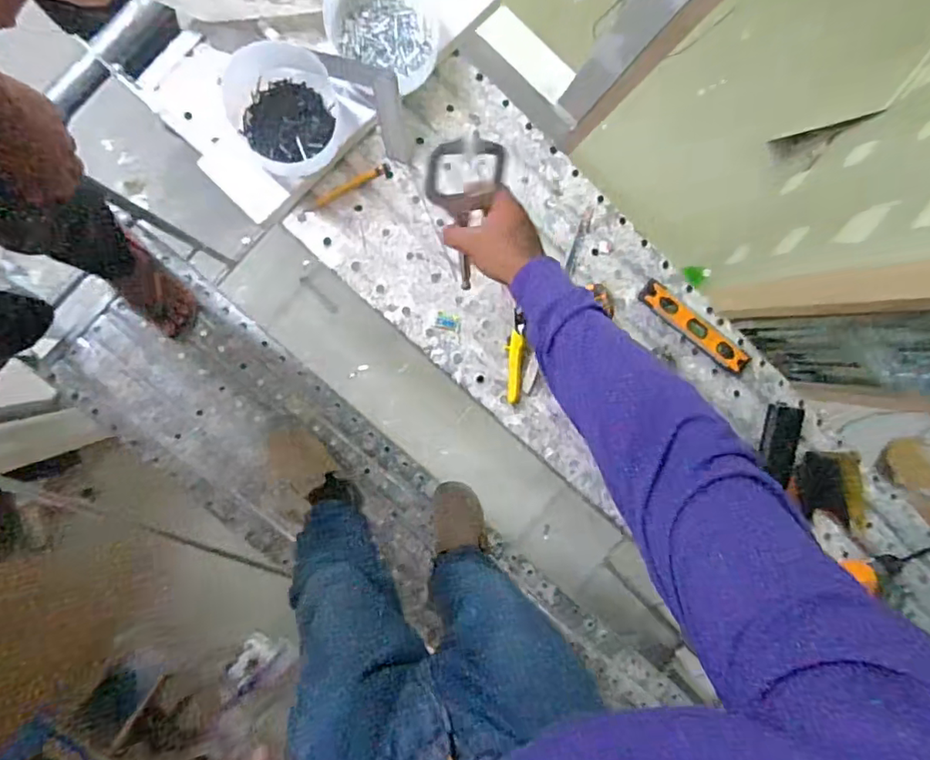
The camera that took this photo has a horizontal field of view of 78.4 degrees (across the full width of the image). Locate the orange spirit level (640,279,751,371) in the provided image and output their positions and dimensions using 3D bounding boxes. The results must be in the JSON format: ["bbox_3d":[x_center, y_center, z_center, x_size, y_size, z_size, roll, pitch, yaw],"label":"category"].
[{"bbox_3d":[0.380,-0.084,0.933,0.224,0.019,0.041,36,87,-9],"label":"orange spirit level"}]

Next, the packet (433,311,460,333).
[{"bbox_3d":[-0.026,-0.090,0.881,0.040,0.009,0.025,11,91,-10],"label":"packet"}]

